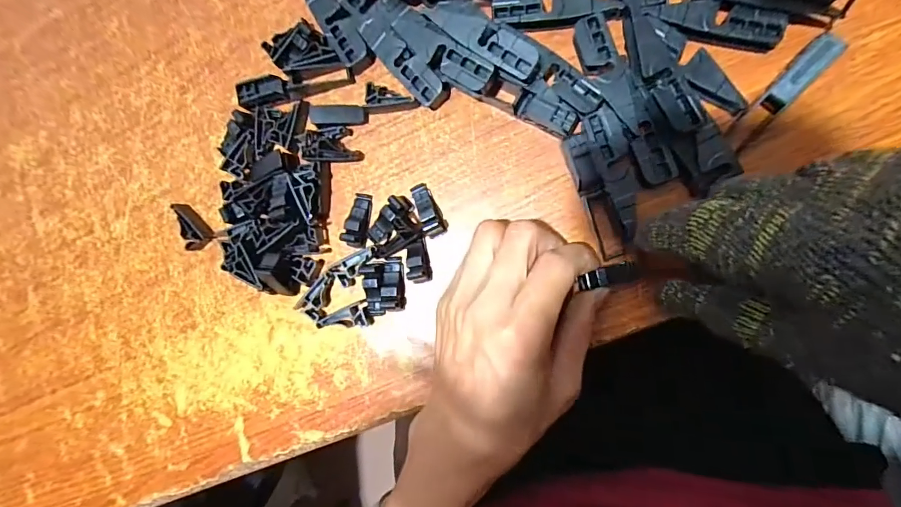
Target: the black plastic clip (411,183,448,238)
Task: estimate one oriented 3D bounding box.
[{"bbox_3d":[-0.012,-0.025,0.236,0.012,0.014,0.031,-21,87,8],"label":"black plastic clip"}]

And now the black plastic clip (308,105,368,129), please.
[{"bbox_3d":[-0.063,-0.079,0.244,0.032,0.004,0.012,-4,89,-7],"label":"black plastic clip"}]

